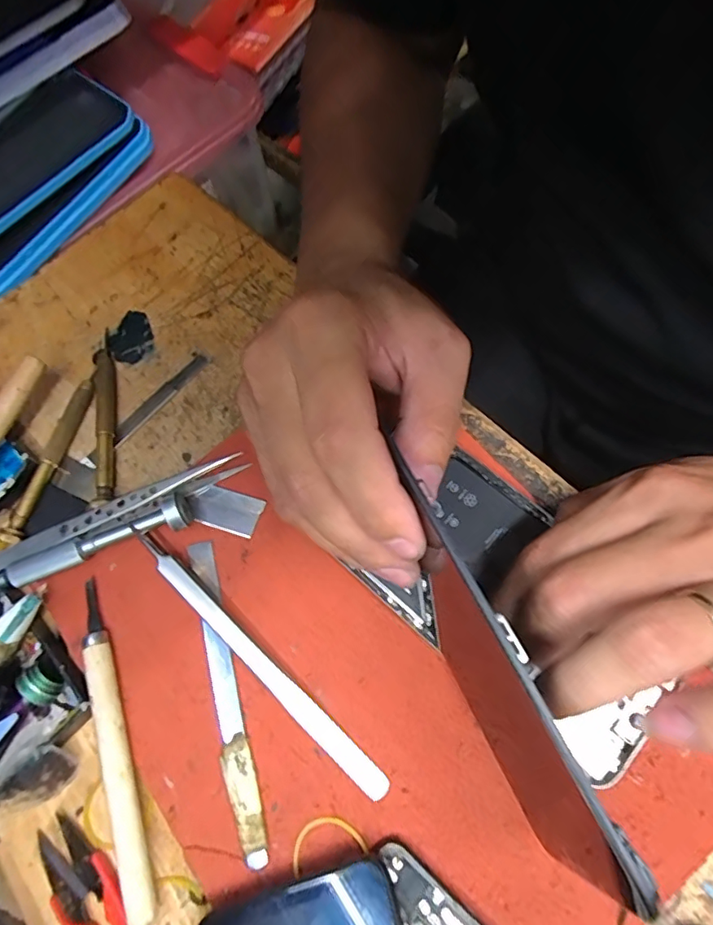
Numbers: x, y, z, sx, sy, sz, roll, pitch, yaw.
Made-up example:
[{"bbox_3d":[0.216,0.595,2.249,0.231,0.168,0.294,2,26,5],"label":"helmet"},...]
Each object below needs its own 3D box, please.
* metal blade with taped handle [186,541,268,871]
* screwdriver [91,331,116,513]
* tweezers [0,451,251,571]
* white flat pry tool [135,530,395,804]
[{"bbox_3d":[-0.056,0.095,0.220,0.012,0.004,0.127,-15,68,-5],"label":"metal blade with taped handle"},{"bbox_3d":[-0.131,-0.025,0.271,0.012,0.008,0.106,-15,69,-1],"label":"screwdriver"},{"bbox_3d":[-0.115,0.024,0.241,0.130,0.018,0.013,-23,69,-4],"label":"tweezers"},{"bbox_3d":[-0.044,0.081,0.219,0.146,0.014,0.010,39,72,18],"label":"white flat pry tool"}]

